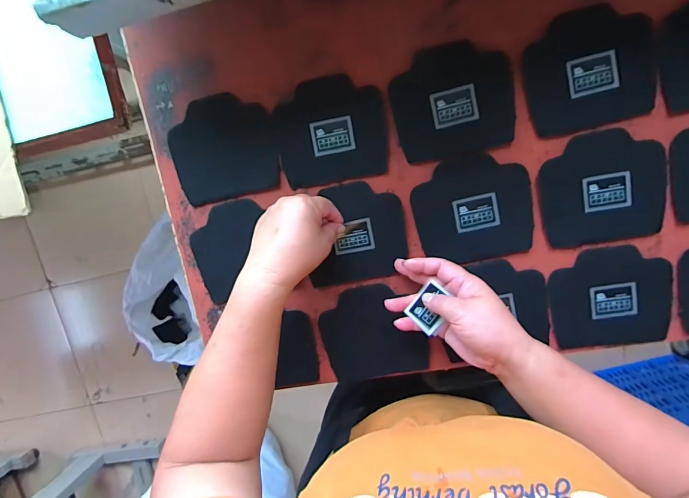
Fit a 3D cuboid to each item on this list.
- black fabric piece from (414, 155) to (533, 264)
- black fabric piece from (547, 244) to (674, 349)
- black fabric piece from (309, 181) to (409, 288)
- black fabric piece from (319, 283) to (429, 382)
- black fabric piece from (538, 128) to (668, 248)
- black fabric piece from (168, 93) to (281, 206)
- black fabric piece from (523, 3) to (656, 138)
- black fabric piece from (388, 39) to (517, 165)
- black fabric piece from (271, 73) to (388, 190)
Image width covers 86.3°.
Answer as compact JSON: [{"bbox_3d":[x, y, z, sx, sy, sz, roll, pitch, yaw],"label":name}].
[{"bbox_3d":[0.147,-0.045,0.423,0.127,0.004,0.120,-12,99,11],"label":"black fabric piece"},{"bbox_3d":[0.305,0.055,0.422,0.127,0.006,0.115,-9,98,8],"label":"black fabric piece"},{"bbox_3d":[0.014,-0.018,0.443,0.115,0.007,0.117,-8,99,8],"label":"black fabric piece"},{"bbox_3d":[0.034,0.104,0.459,0.123,0.009,0.115,-13,94,11],"label":"black fabric piece"},{"bbox_3d":[0.283,-0.067,0.405,0.126,0.006,0.119,-10,98,8],"label":"black fabric piece"},{"bbox_3d":[-0.145,-0.121,0.443,0.127,0.004,0.118,-12,98,7],"label":"black fabric piece"},{"bbox_3d":[0.260,-0.190,0.389,0.127,0.009,0.118,-11,98,7],"label":"black fabric piece"},{"bbox_3d":[0.119,-0.162,0.406,0.126,0.005,0.117,-10,98,9],"label":"black fabric piece"},{"bbox_3d":[-0.016,-0.136,0.424,0.125,0.005,0.115,-9,99,7],"label":"black fabric piece"}]

